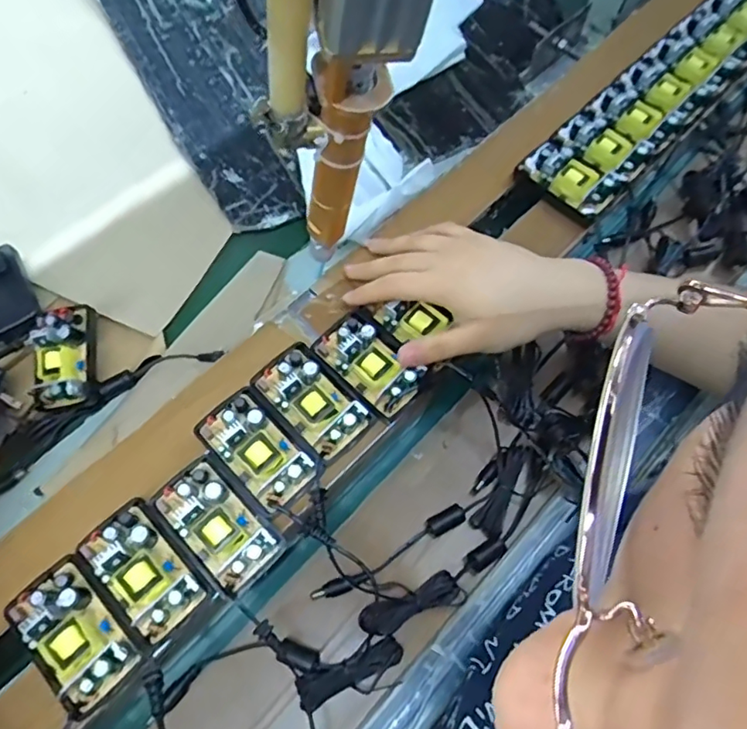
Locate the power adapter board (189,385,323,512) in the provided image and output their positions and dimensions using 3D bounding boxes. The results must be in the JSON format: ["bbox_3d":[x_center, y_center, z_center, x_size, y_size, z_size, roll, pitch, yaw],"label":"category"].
[{"bbox_3d":[-0.076,0.053,0.365,0.081,0.020,0.047,41,69,15],"label":"power adapter board"}]

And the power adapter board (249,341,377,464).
[{"bbox_3d":[-0.042,0.020,0.380,0.078,0.019,0.048,42,69,15],"label":"power adapter board"}]

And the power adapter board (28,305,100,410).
[{"bbox_3d":[-0.243,-0.007,0.442,0.046,0.029,0.077,-6,68,-5],"label":"power adapter board"}]

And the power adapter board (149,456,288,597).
[{"bbox_3d":[-0.098,0.097,0.345,0.081,0.020,0.046,42,69,15],"label":"power adapter board"}]

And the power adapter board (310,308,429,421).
[{"bbox_3d":[0.000,-0.005,0.397,0.079,0.022,0.047,41,72,14],"label":"power adapter board"}]

